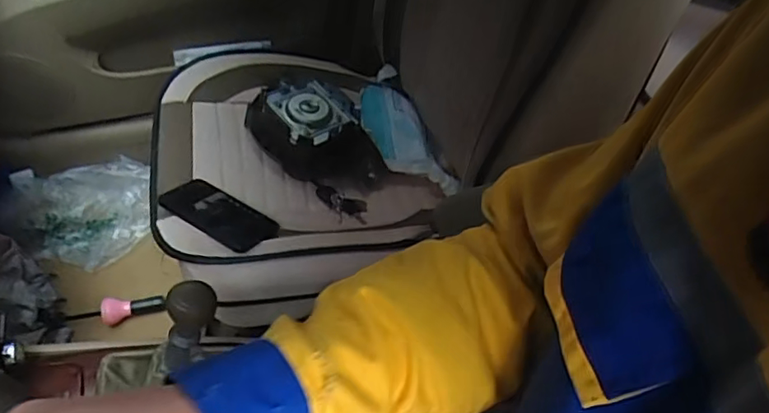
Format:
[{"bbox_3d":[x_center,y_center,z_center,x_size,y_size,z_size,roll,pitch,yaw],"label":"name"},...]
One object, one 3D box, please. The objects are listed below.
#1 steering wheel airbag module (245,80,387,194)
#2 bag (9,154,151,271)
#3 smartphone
[{"bbox_3d":[-0.113,-0.120,0.908,0.184,0.095,0.205,-19,49,-18],"label":"steering wheel airbag module"},{"bbox_3d":[-0.602,0.018,1.101,0.263,0.089,0.215,-6,46,-5],"label":"bag"},{"bbox_3d":[-0.226,0.009,0.771,0.163,0.010,0.077,27,44,18],"label":"smartphone"}]

